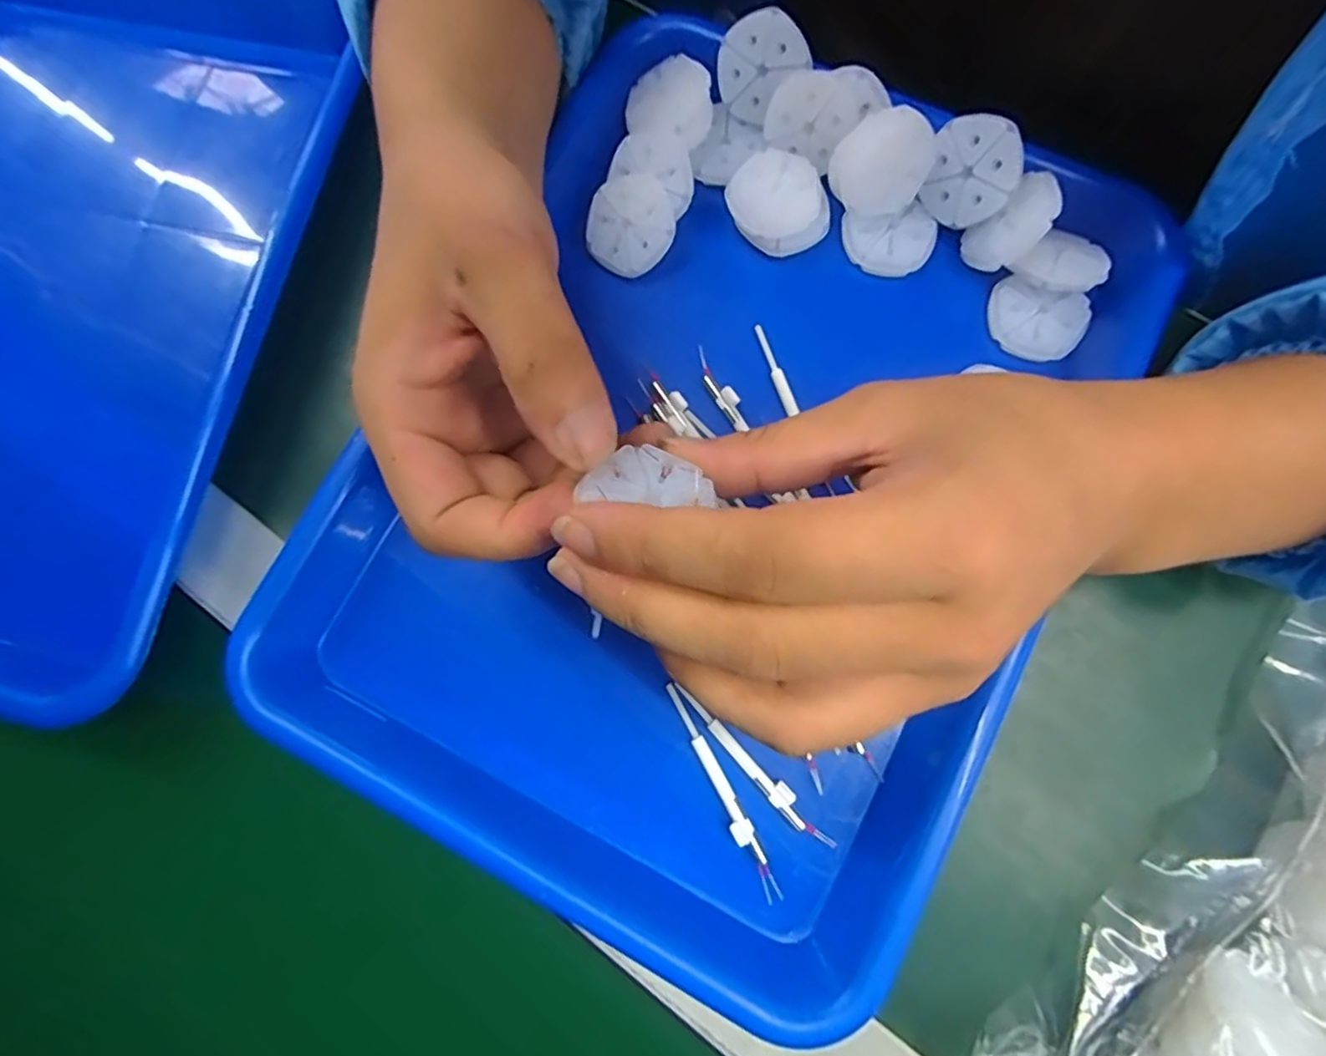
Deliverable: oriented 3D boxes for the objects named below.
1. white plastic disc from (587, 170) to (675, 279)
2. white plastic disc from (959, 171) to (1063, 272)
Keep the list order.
[{"bbox_3d":[-0.014,-0.127,0.268,0.035,0.005,0.039,24,105,6],"label":"white plastic disc"},{"bbox_3d":[0.136,-0.119,0.253,0.024,0.032,0.031,38,82,10],"label":"white plastic disc"}]

